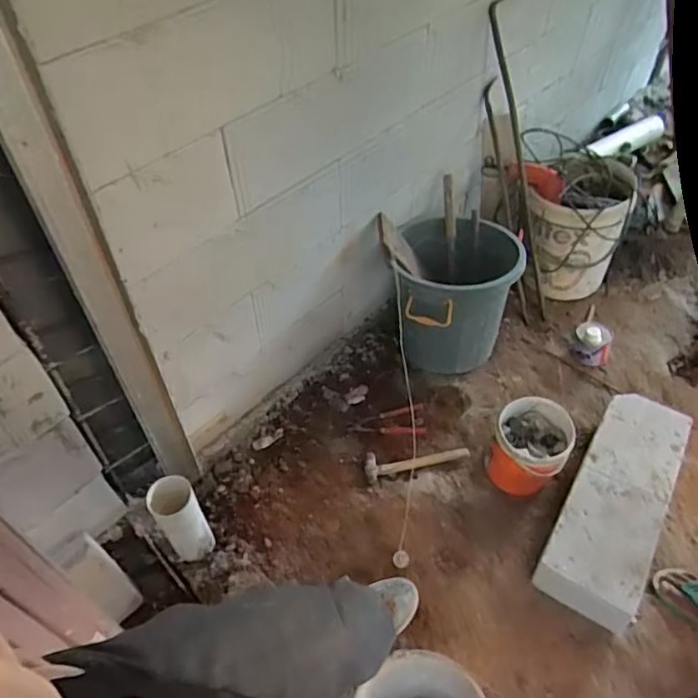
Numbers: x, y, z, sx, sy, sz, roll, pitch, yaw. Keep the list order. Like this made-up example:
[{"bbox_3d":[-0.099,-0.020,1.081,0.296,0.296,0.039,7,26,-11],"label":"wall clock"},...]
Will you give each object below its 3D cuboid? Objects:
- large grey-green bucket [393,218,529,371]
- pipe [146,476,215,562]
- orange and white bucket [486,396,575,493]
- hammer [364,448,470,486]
[{"bbox_3d":[0.304,-0.172,1.729,0.332,0.327,0.390,6,50,5],"label":"large grey-green bucket"},{"bbox_3d":[-0.370,0.381,1.326,0.093,0.235,0.087,0,49,0],"label":"pipe"},{"bbox_3d":[0.447,0.250,1.487,0.180,0.189,0.217,27,55,22],"label":"orange and white bucket"},{"bbox_3d":[0.174,0.287,1.588,0.275,0.024,0.089,-12,50,-9],"label":"hammer"}]

